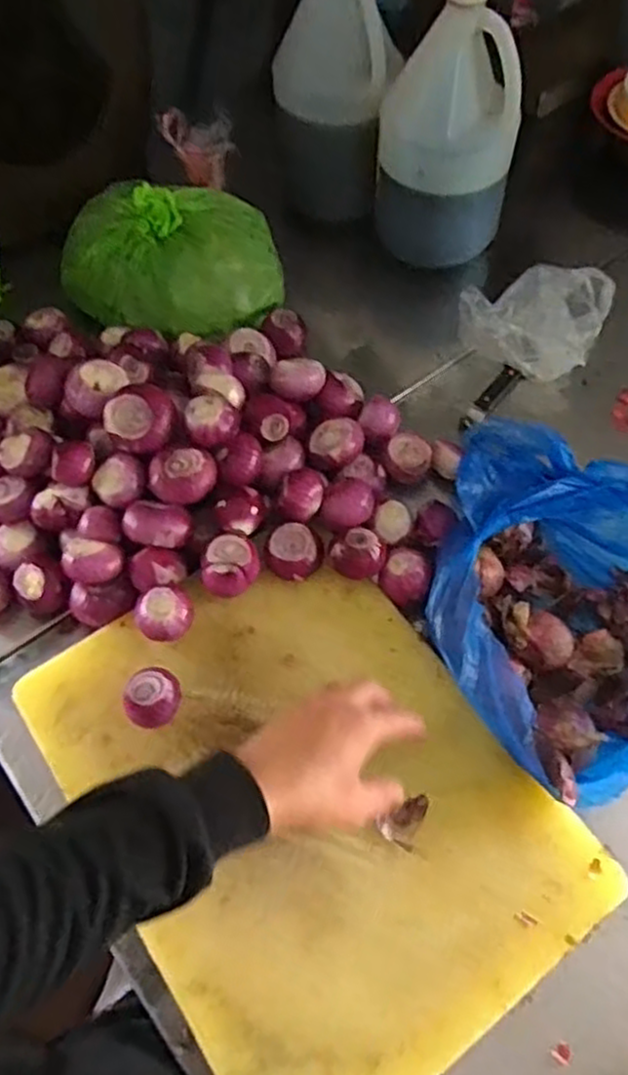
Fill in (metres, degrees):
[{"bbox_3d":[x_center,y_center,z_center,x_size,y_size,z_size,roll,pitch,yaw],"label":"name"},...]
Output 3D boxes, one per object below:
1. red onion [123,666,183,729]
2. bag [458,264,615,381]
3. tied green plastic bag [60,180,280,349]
[{"bbox_3d":[-0.128,0.127,0.600,0.046,0.038,0.041,-40,67,-21],"label":"red onion"},{"bbox_3d":[0.247,-0.250,0.836,0.139,0.077,0.147,24,63,14],"label":"bag"},{"bbox_3d":[-0.159,-0.322,0.811,0.234,0.144,0.169,-9,60,-5],"label":"tied green plastic bag"}]

